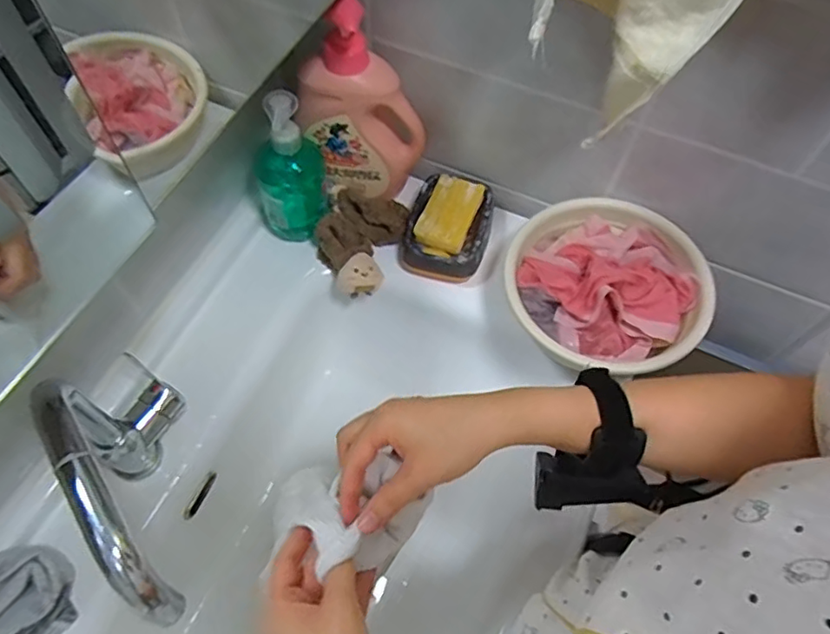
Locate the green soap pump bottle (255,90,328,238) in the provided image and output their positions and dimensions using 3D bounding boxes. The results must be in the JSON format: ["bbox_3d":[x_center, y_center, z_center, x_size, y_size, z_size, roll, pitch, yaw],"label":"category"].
[{"bbox_3d":[-0.135,-0.156,0.630,0.076,0.182,0.044,-12,62,-9],"label":"green soap pump bottle"}]

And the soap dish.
[{"bbox_3d":[0.043,-0.107,0.696,0.107,0.065,0.120,13,61,4],"label":"soap dish"}]

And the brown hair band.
[{"bbox_3d":[-0.066,-0.090,0.689,0.085,0.044,0.119,19,62,8],"label":"brown hair band"}]

